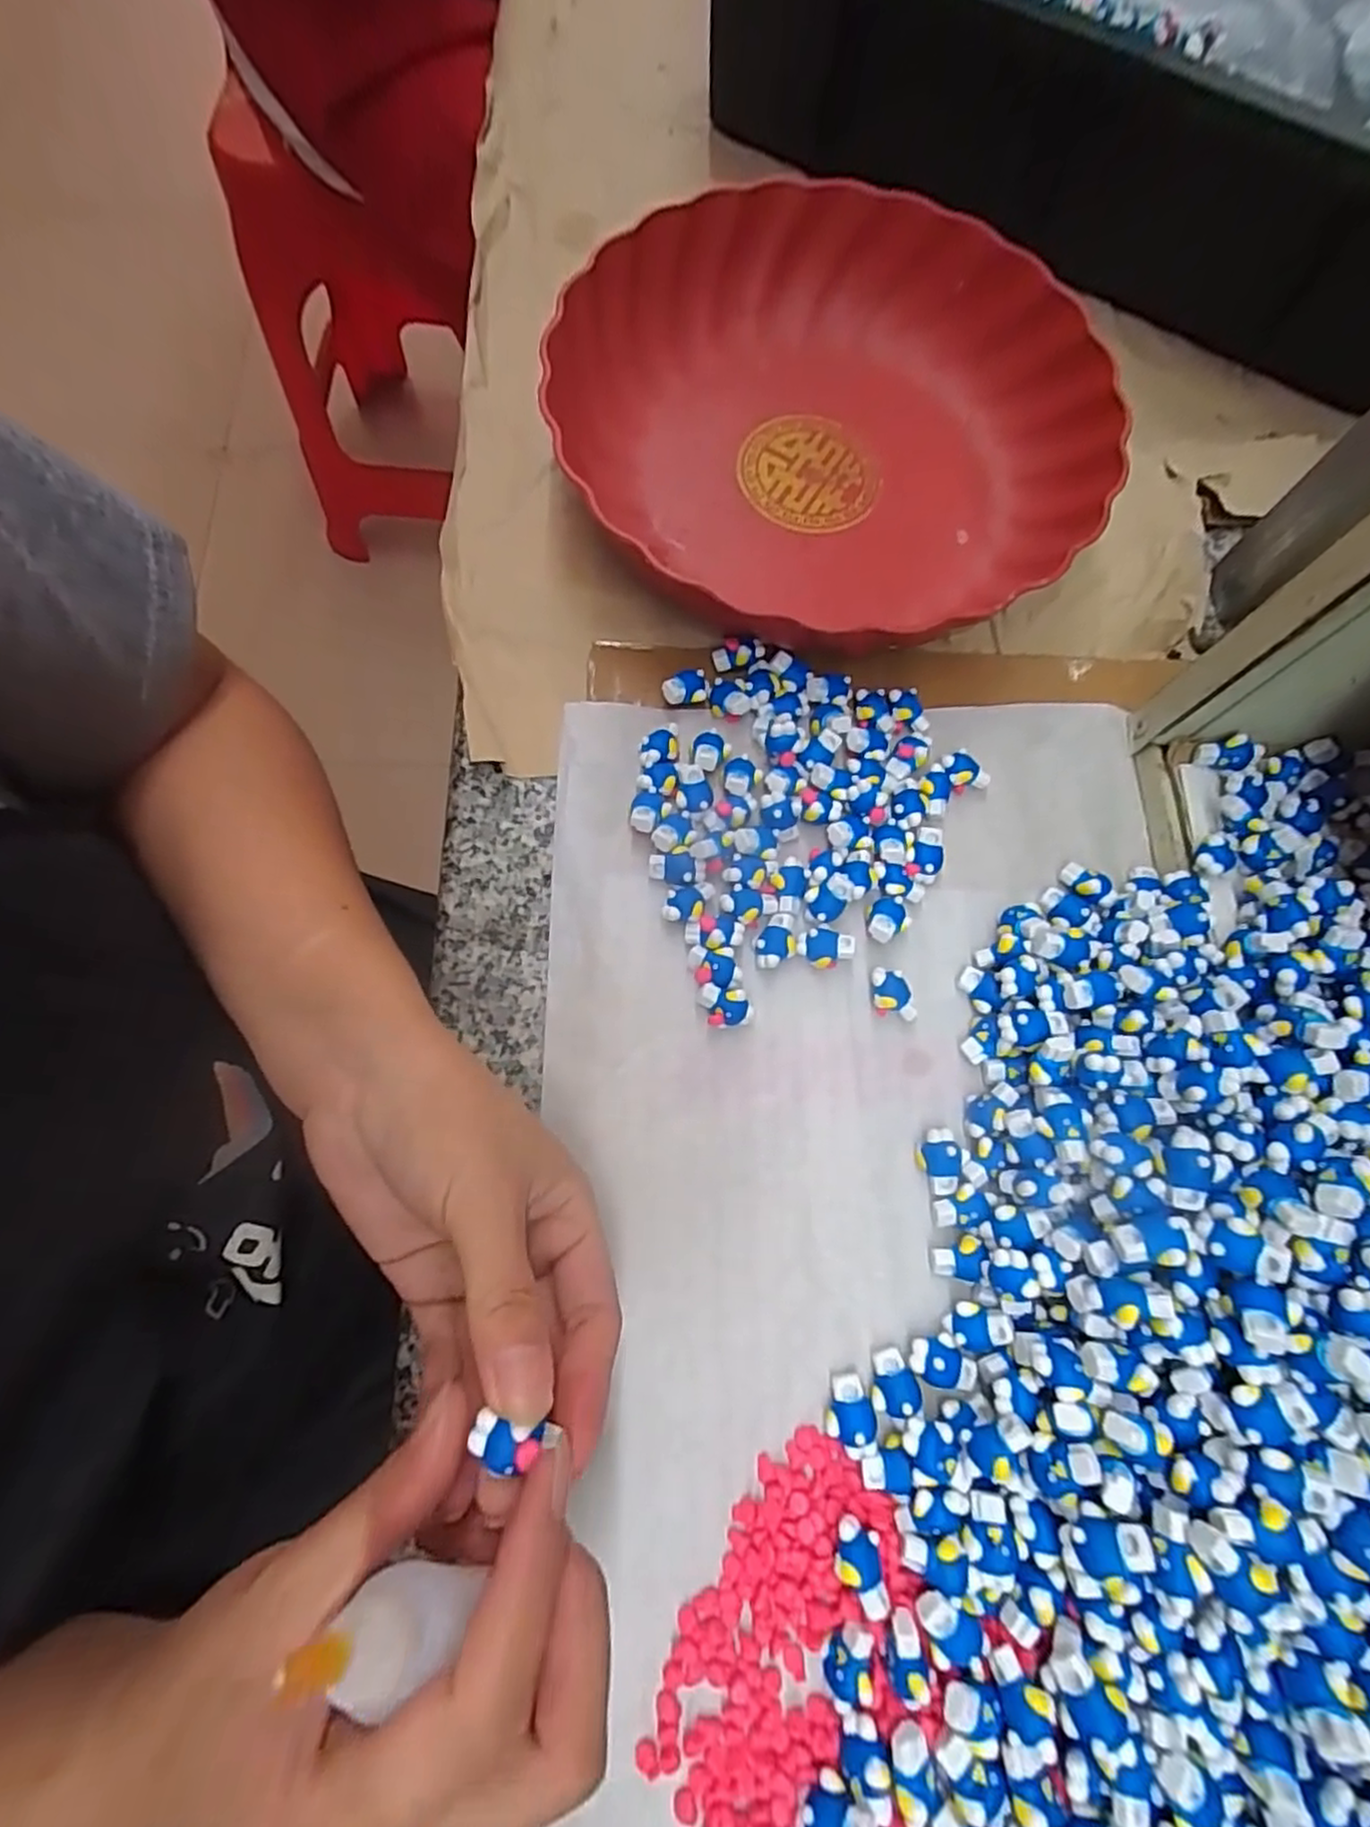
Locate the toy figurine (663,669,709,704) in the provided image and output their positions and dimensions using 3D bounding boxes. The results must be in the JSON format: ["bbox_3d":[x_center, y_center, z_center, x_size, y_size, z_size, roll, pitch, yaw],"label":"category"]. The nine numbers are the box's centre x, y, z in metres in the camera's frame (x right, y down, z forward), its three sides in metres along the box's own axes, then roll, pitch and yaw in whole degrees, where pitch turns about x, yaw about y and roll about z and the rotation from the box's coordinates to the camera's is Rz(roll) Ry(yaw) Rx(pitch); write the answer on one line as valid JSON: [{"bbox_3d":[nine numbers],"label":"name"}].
[{"bbox_3d":[0.000,-0.095,0.300,0.019,0.010,0.013,-7,73,-2],"label":"toy figurine"}]

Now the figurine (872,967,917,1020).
[{"bbox_3d":[0.077,0.030,0.267,0.015,0.011,0.019,-3,73,-1],"label":"figurine"}]

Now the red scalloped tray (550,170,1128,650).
[{"bbox_3d":[0.063,-0.220,0.317,0.229,0.052,0.215,-15,74,-4],"label":"red scalloped tray"}]

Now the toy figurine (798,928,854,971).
[{"bbox_3d":[0.053,0.013,0.269,0.021,0.008,0.014,17,74,5],"label":"toy figurine"}]

